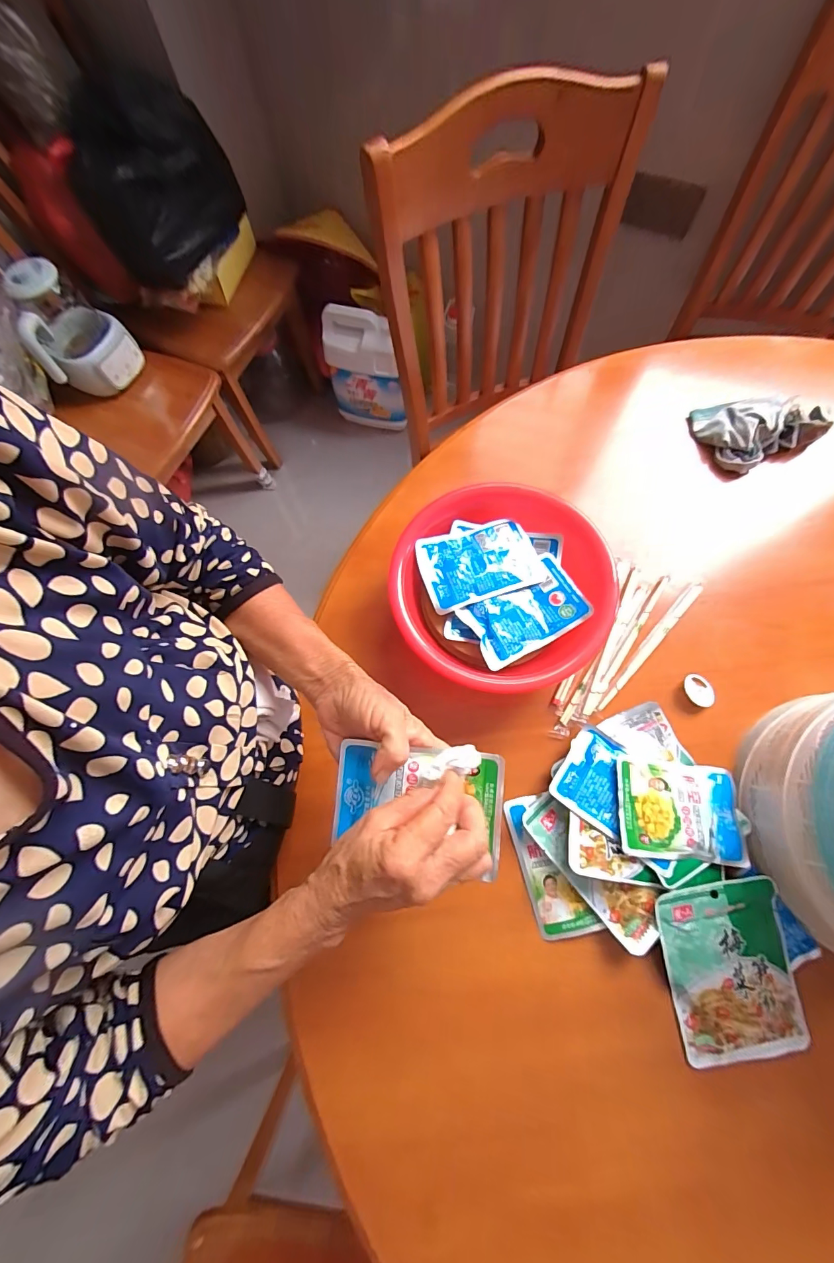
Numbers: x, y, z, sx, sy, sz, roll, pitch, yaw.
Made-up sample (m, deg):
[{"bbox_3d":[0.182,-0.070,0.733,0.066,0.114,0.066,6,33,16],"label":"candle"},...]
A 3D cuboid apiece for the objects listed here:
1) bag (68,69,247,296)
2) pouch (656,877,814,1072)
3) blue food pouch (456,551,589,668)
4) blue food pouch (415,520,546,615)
[{"bbox_3d":[-0.580,-1.002,0.931,0.196,0.240,0.340,12,75,5],"label":"bag"},{"bbox_3d":[0.284,0.306,0.380,0.110,0.013,0.145,-9,84,-3],"label":"pouch"},{"bbox_3d":[0.115,-0.021,0.449,0.125,0.014,0.078,-29,75,-6],"label":"blue food pouch"},{"bbox_3d":[0.068,-0.077,0.464,0.129,0.017,0.088,-18,74,-3],"label":"blue food pouch"}]

